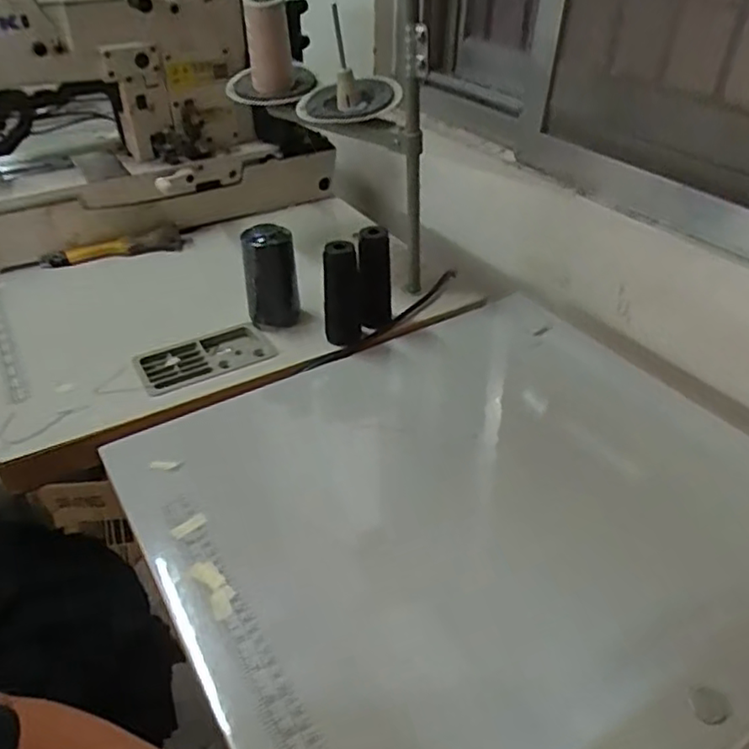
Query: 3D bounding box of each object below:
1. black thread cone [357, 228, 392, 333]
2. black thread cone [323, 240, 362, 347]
[{"bbox_3d":[0.001,-0.110,0.778,0.039,0.124,0.037,4,37,4],"label":"black thread cone"},{"bbox_3d":[-0.037,-0.096,0.762,0.043,0.138,0.046,-2,37,-4],"label":"black thread cone"}]

